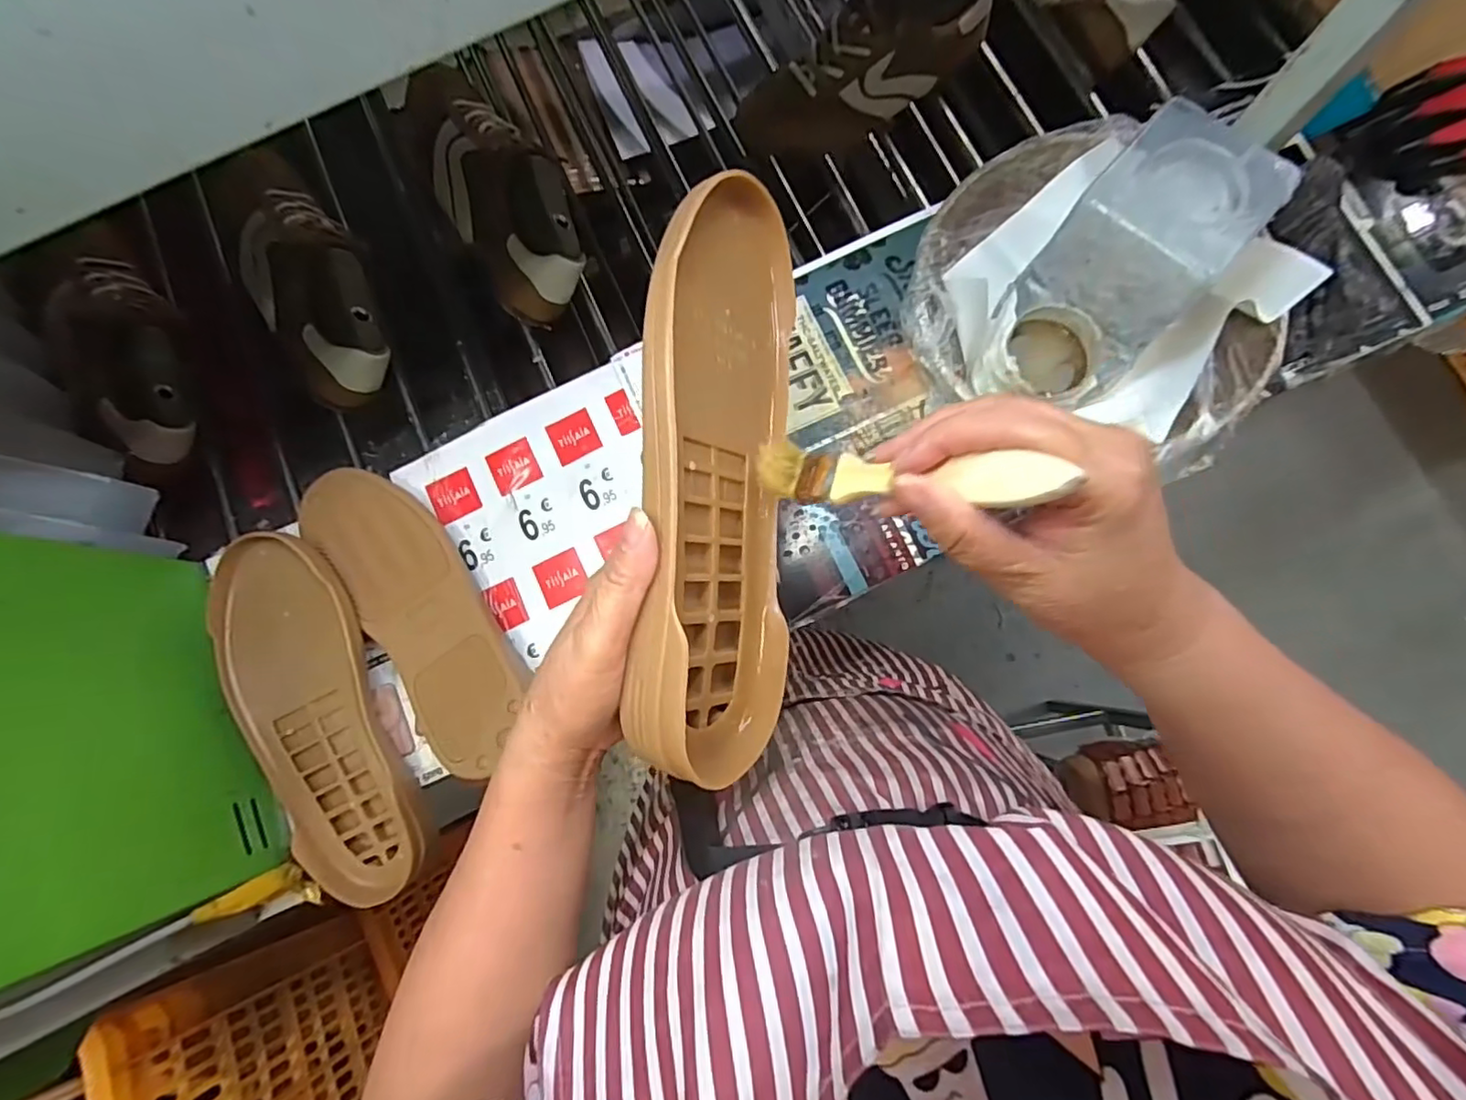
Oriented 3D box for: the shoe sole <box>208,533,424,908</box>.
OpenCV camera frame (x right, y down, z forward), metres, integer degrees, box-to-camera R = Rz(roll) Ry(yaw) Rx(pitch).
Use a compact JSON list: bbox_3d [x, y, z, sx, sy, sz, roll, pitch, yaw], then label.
[{"bbox_3d":[-0.318,0.129,0.474,0.100,0.047,0.287,-19,80,0],"label":"shoe sole"}]

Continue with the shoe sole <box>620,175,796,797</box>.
[{"bbox_3d":[-0.008,-0.040,0.296,0.026,0.102,0.282,-1,80,35],"label":"shoe sole"}]

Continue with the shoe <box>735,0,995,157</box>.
[{"bbox_3d":[0.122,-0.438,0.558,0.239,0.089,0.076,-24,80,15],"label":"shoe"}]

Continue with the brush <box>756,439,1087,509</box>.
[{"bbox_3d":[0.058,-0.032,0.250,0.009,0.155,0.027,27,81,-34],"label":"brush"}]

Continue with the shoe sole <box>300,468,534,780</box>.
[{"bbox_3d":[-0.248,0.045,0.490,0.090,0.036,0.271,-37,80,-3],"label":"shoe sole"}]

